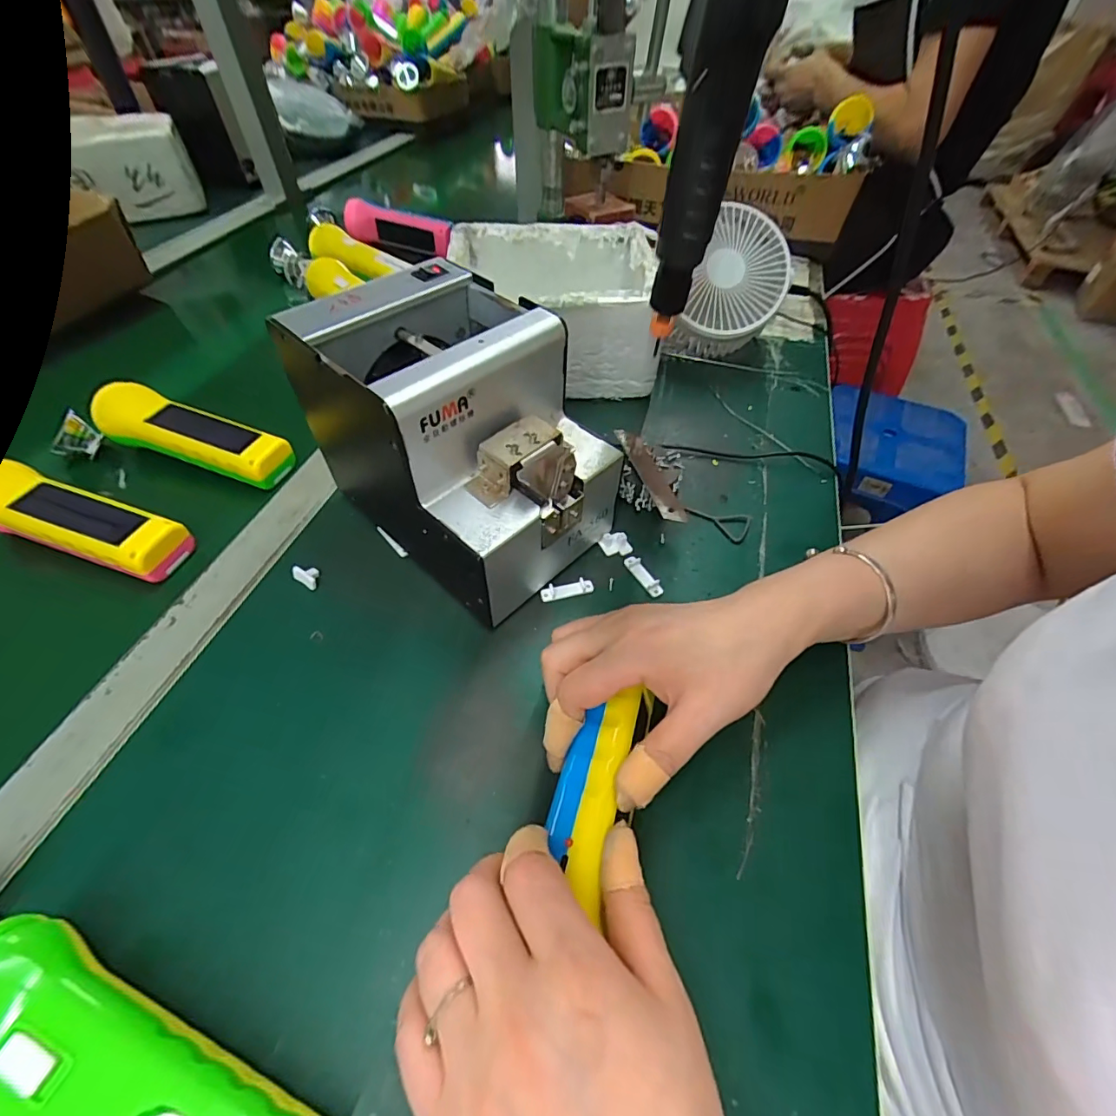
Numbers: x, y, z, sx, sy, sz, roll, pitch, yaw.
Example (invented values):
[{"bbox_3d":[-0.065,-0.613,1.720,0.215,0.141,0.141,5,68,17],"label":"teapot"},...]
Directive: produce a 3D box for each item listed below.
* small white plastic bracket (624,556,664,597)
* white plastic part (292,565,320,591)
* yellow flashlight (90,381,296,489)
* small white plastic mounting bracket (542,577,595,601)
[{"bbox_3d":[0.062,0.012,0.356,0.010,0.006,0.038,-23,57,-19],"label":"small white plastic bracket"},{"bbox_3d":[-0.173,0.012,0.342,0.019,0.009,0.013,26,56,16],"label":"white plastic part"},{"bbox_3d":[-0.298,-0.103,0.403,0.152,0.042,0.041,16,54,9],"label":"yellow flashlight"},{"bbox_3d":[0.006,0.022,0.346,0.038,0.005,0.010,-10,54,-10],"label":"small white plastic mounting bracket"}]

